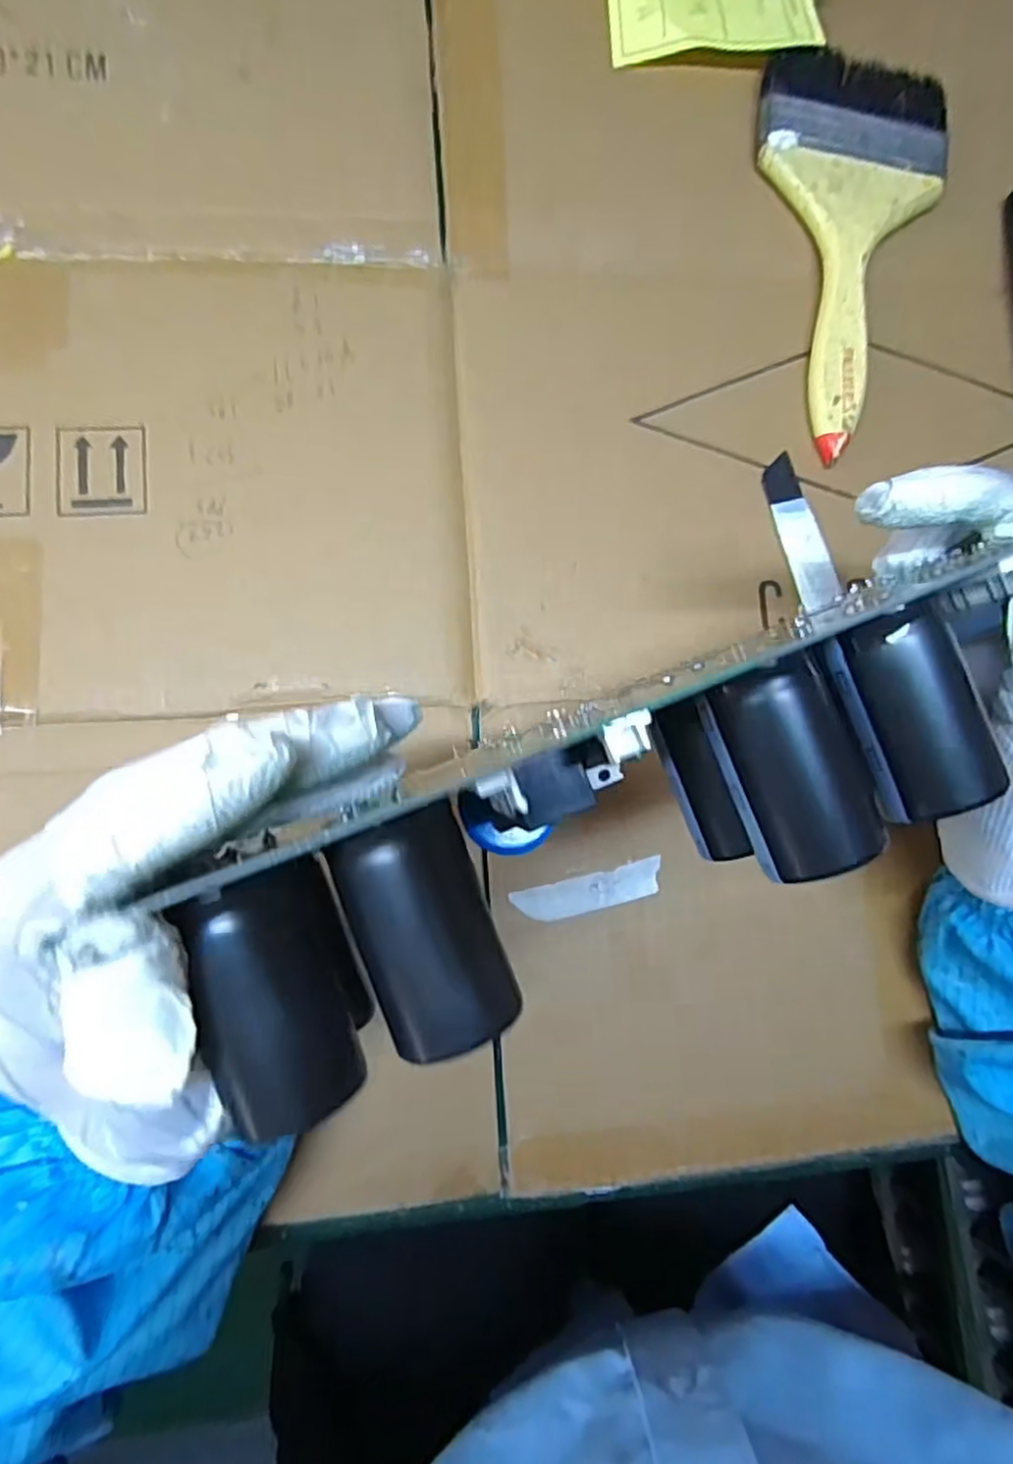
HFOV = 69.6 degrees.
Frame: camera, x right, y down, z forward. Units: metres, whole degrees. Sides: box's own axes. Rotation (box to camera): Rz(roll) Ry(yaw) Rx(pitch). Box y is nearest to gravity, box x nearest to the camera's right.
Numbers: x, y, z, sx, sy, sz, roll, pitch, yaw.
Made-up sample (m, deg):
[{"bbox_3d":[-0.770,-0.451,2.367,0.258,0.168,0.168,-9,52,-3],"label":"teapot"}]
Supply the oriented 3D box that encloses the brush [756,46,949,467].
[{"bbox_3d":[0.169,-0.234,0.356,0.094,0.013,0.206,4,82,-7],"label":"brush"}]

